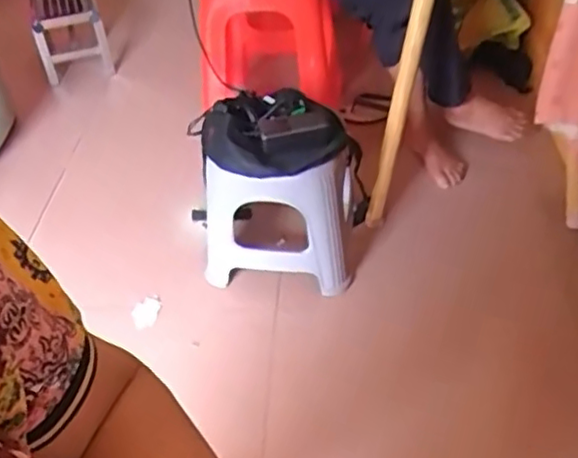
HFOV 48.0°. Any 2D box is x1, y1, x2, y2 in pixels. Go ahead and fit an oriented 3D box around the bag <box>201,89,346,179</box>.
[{"bbox_3d":[-0.034,-0.187,1.247,0.269,0.092,0.185,10,46,14],"label":"bag"}]

